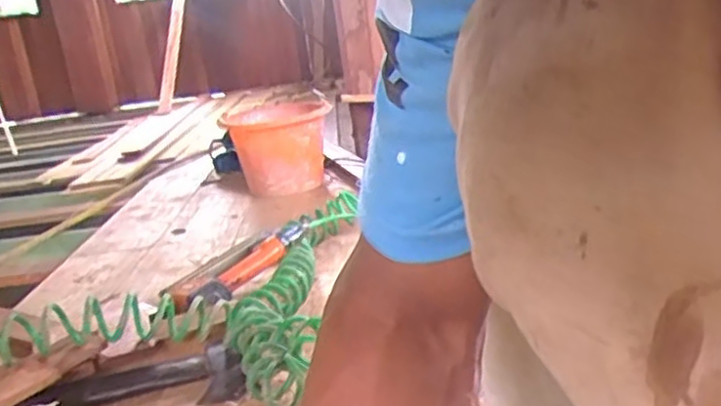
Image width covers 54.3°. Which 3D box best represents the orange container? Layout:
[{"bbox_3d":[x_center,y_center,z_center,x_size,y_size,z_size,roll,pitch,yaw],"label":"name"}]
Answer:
[{"bbox_3d":[-0.199,-0.138,1.738,0.248,0.212,0.232,-9,15,-4],"label":"orange container"}]

